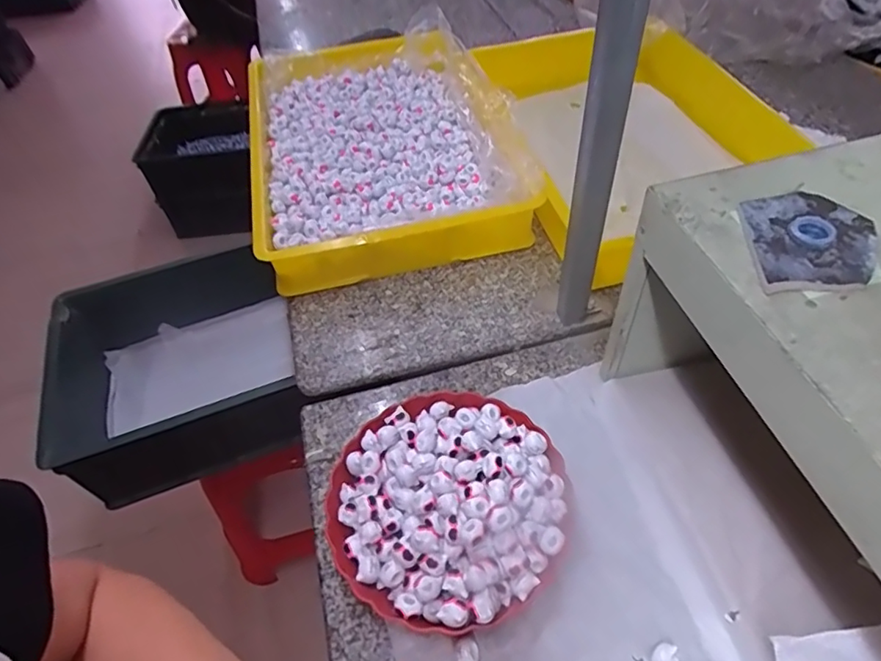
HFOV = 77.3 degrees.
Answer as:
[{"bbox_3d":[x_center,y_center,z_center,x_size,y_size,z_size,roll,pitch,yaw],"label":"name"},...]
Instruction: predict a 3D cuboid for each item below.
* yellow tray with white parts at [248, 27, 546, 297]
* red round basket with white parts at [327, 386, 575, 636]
[{"bbox_3d":[-0.107,-0.333,0.967,0.416,0.112,0.605,-14,50,-5],"label":"yellow tray with white parts"},{"bbox_3d":[0.009,0.175,0.568,0.238,0.078,0.230,-3,50,4],"label":"red round basket with white parts"}]

